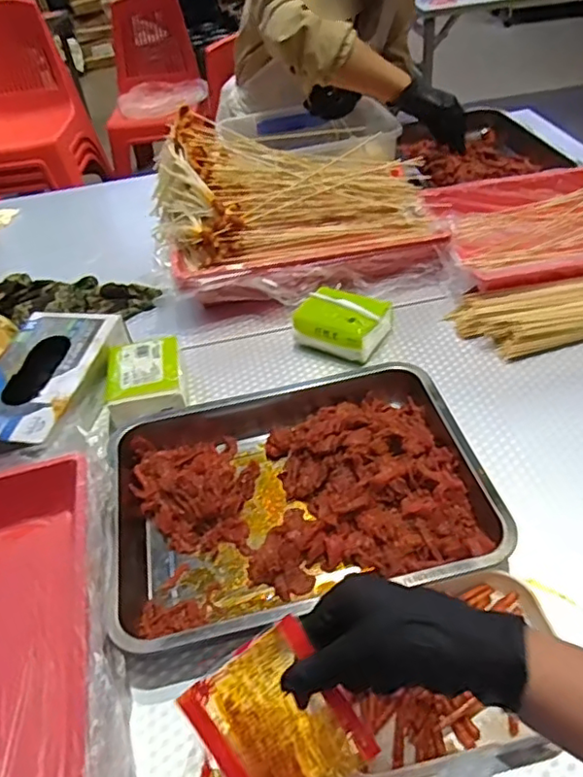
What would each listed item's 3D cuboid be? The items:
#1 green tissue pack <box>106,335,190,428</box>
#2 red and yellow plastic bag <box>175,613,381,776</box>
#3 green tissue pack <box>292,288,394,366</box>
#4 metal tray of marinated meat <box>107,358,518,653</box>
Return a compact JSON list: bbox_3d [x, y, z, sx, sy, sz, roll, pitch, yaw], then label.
[{"bbox_3d":[-0.173,-0.011,0.715,0.093,0.050,0.113,-14,44,-6],"label":"green tissue pack"},{"bbox_3d":[-0.007,0.202,0.358,0.081,0.013,0.095,-34,78,-13],"label":"red and yellow plastic bag"},{"bbox_3d":[0.065,-0.087,0.759,0.106,0.047,0.087,20,51,26],"label":"green tissue pack"},{"bbox_3d":[0.002,0.095,0.585,0.340,0.053,0.277,-12,44,-5],"label":"metal tray of marinated meat"}]

